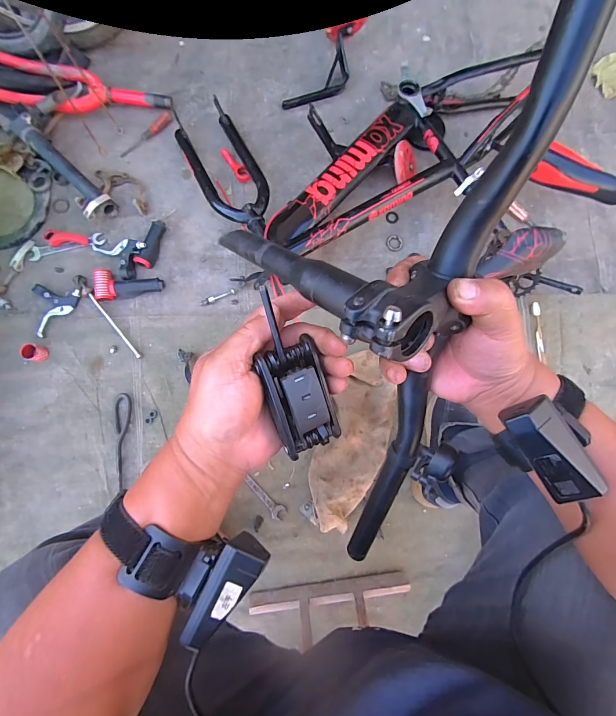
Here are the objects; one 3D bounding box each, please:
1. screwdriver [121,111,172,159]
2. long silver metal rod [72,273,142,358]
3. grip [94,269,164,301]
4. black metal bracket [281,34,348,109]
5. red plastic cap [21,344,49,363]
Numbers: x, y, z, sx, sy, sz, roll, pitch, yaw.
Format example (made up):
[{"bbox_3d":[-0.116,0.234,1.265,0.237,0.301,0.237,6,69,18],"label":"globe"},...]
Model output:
[{"bbox_3d":[-0.358,-0.493,0.762,0.140,0.019,0.024,-38,89,-8],"label":"screwdriver"},{"bbox_3d":[-0.420,-0.085,0.722,0.021,0.017,0.211,-36,89,-8],"label":"long silver metal rod"},{"bbox_3d":[-0.375,-0.156,0.725,0.133,0.032,0.061,-7,85,-6],"label":"grip"},{"bbox_3d":[0.031,-0.647,0.809,0.076,0.040,0.201,43,82,0],"label":"black metal bracket"},{"bbox_3d":[-0.550,-0.010,0.695,0.036,0.028,0.032,11,83,-4],"label":"red plastic cap"}]

